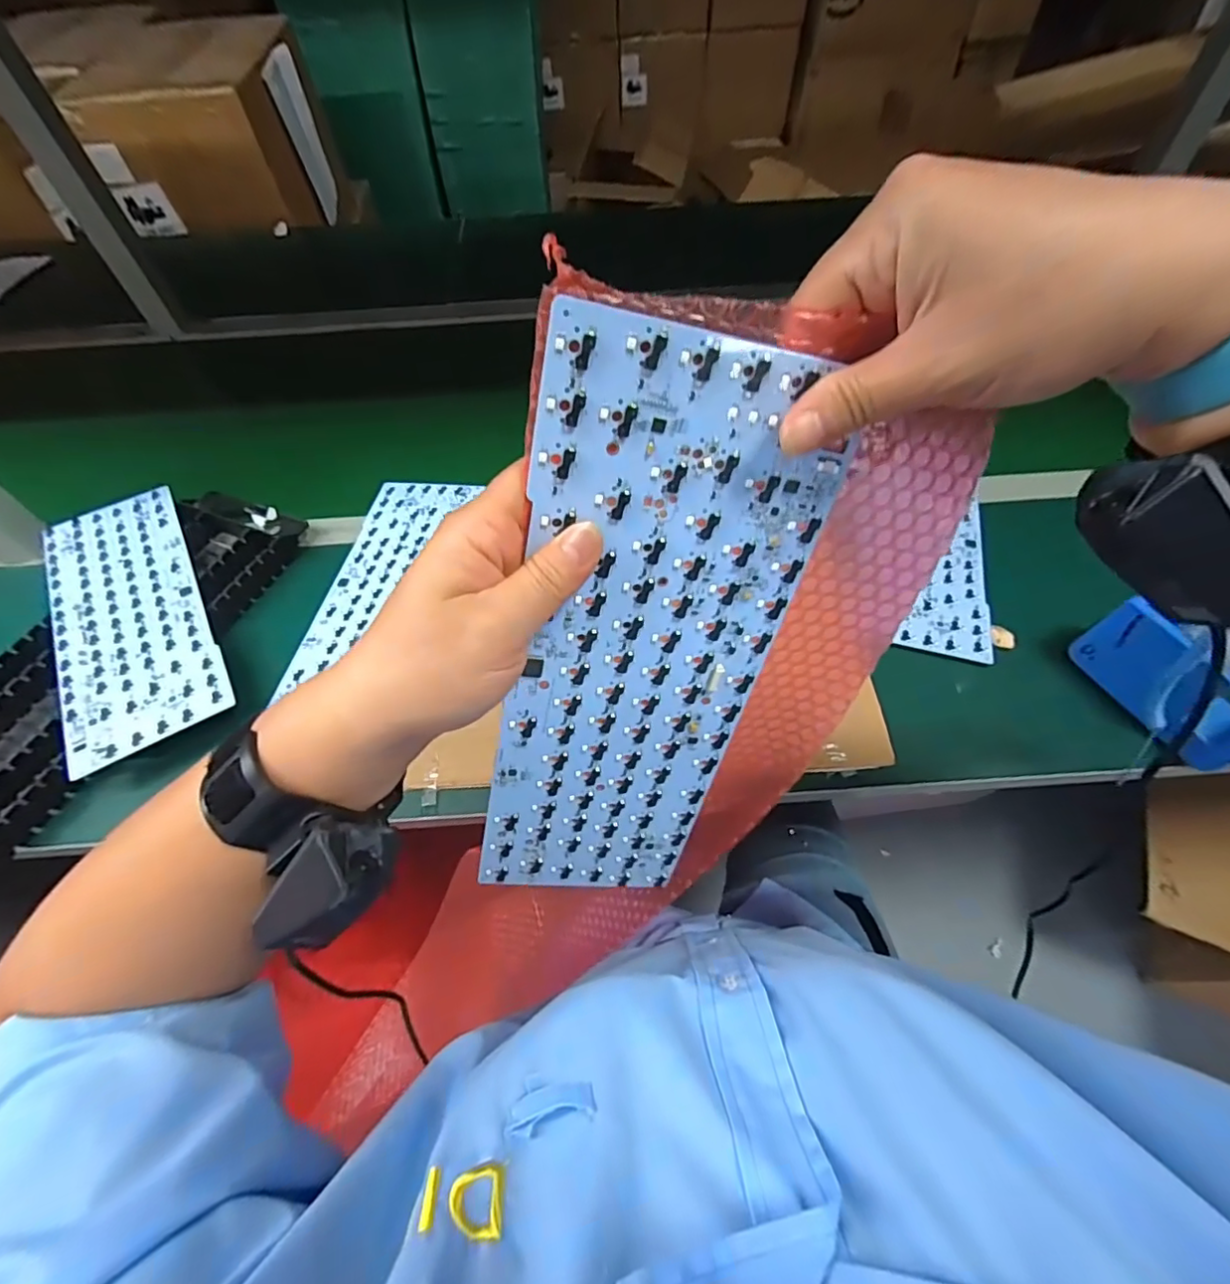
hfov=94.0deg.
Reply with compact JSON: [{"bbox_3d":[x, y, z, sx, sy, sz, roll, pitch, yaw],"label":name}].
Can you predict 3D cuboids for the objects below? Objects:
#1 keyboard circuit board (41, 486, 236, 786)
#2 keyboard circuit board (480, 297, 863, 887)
[{"bbox_3d":[-0.448,-0.031,0.528,0.120,0.005,0.311,-28,61,-17],"label":"keyboard circuit board"},{"bbox_3d":[0.010,0.019,0.274,0.121,0.303,0.004,6,33,-12],"label":"keyboard circuit board"}]

